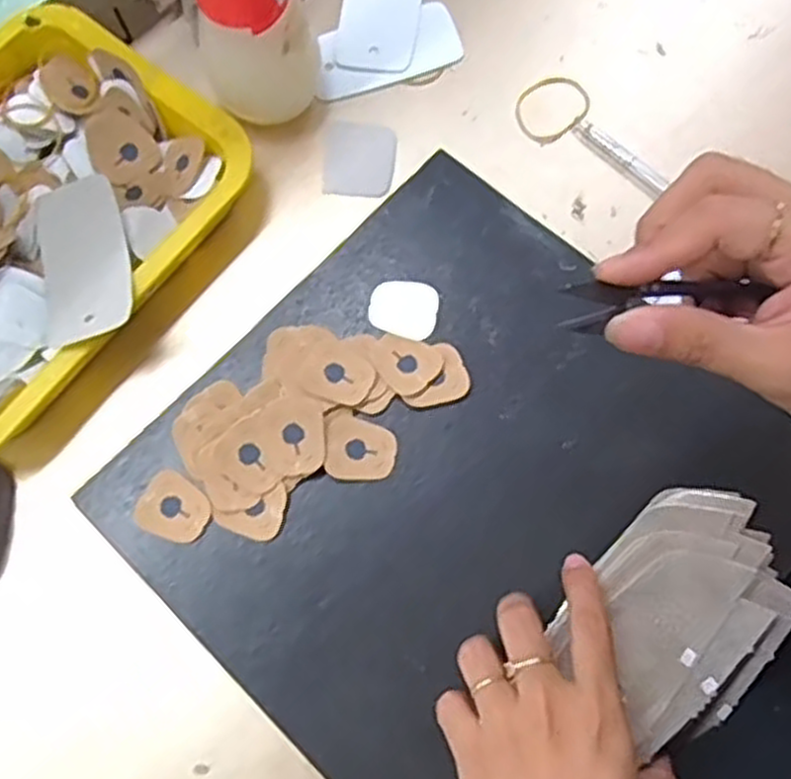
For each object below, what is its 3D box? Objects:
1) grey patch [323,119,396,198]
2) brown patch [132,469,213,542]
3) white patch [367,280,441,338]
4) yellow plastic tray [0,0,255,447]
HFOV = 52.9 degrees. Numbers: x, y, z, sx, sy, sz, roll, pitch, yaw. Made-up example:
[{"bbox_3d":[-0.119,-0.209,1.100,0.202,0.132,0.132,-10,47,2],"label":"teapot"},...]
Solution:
[{"bbox_3d":[-0.024,-0.148,0.507,0.045,0.004,0.049,8,75,2],"label":"grey patch"},{"bbox_3d":[-0.120,0.064,0.428,0.039,0.004,0.032,33,78,8],"label":"brown patch"},{"bbox_3d":[0.005,-0.048,0.460,0.039,0.004,0.034,16,76,4],"label":"white patch"},{"bbox_3d":[-0.227,-0.098,0.481,0.195,0.050,0.250,37,78,9],"label":"yellow plastic tray"}]

